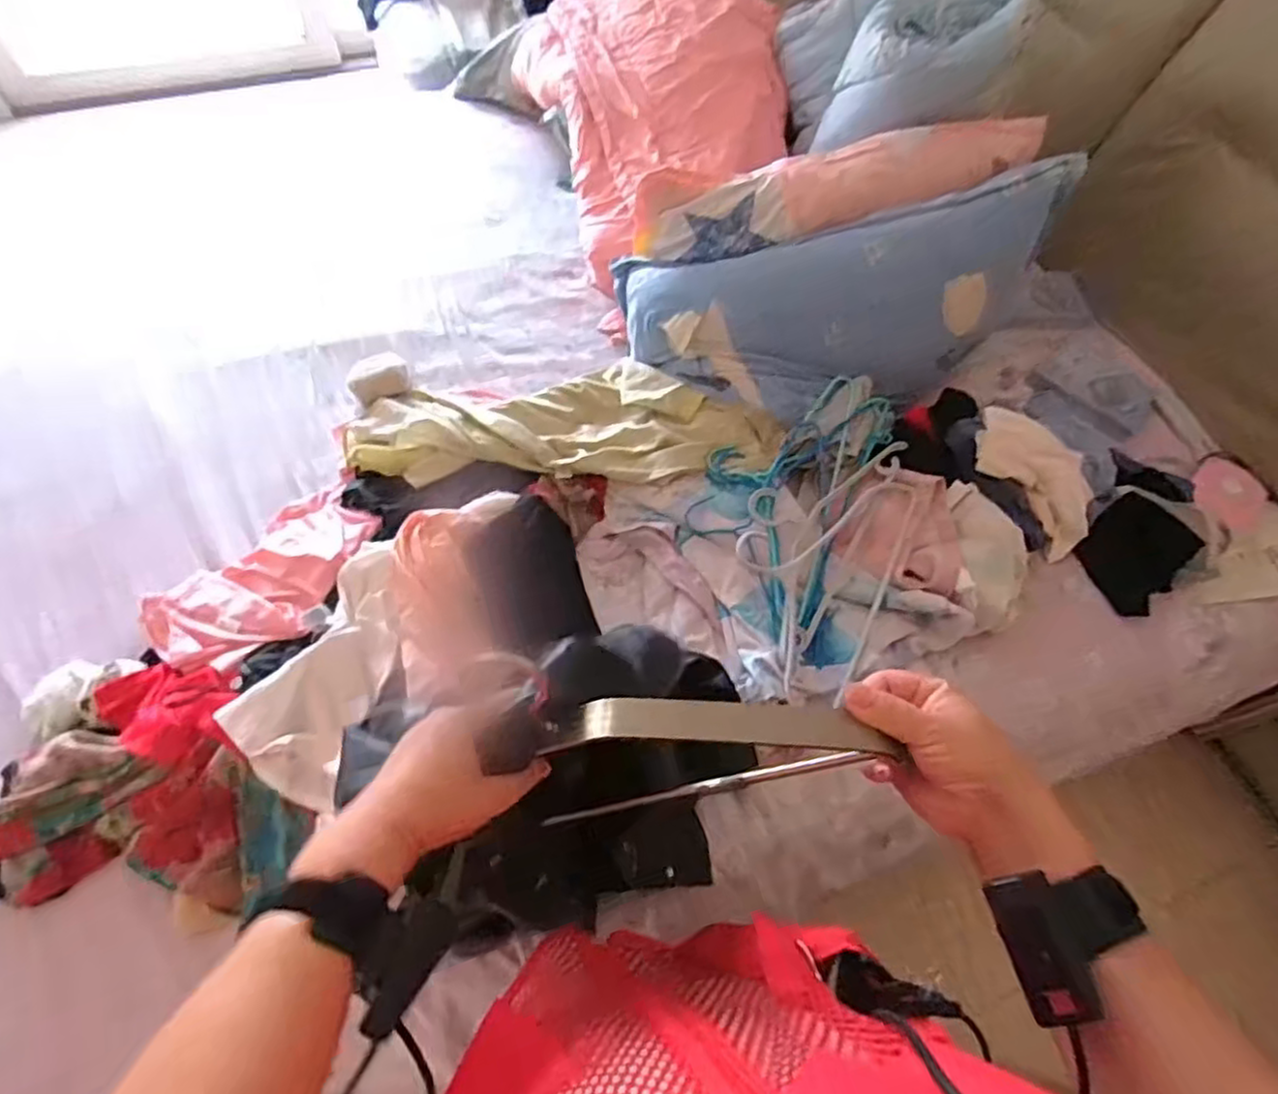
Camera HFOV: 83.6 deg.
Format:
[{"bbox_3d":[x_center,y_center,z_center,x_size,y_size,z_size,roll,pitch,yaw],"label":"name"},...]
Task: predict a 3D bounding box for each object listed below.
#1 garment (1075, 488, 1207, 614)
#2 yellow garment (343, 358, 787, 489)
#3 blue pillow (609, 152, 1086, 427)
[{"bbox_3d":[0.815,0.012,1.176,0.153,0.164,0.046,45,25,15],"label":"garment"},{"bbox_3d":[-0.116,-0.213,1.155,0.674,0.099,0.234,-1,61,-5],"label":"yellow garment"},{"bbox_3d":[0.353,-0.401,1.210,0.731,0.297,0.174,-14,26,-2],"label":"blue pillow"}]

